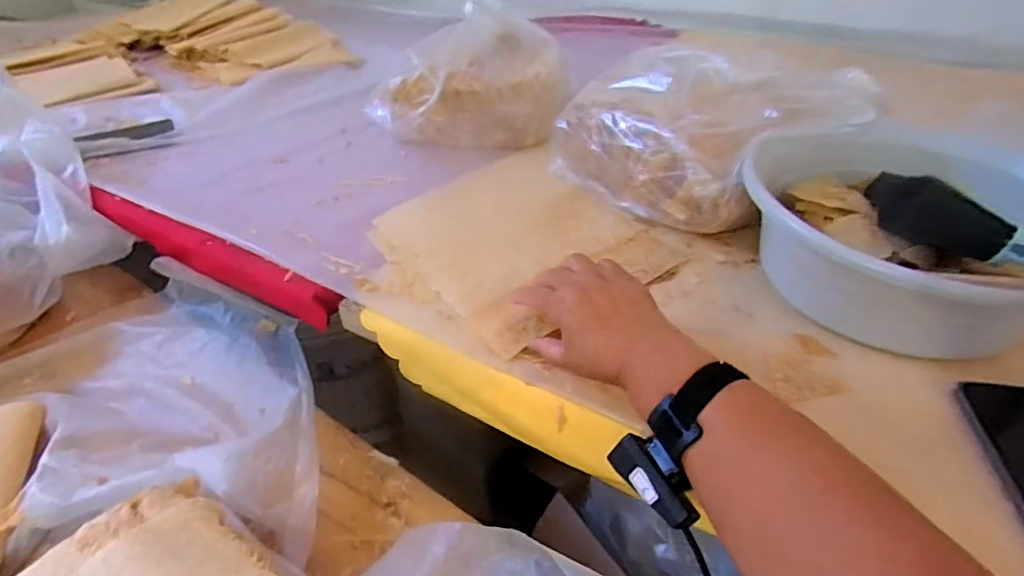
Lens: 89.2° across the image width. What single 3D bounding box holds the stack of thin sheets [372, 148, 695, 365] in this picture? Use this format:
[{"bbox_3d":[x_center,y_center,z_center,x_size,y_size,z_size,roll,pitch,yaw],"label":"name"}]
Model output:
[{"bbox_3d":[0.008,-0.069,0.639,0.276,0.019,0.314,-28,47,-26],"label":"stack of thin sheets"}]

